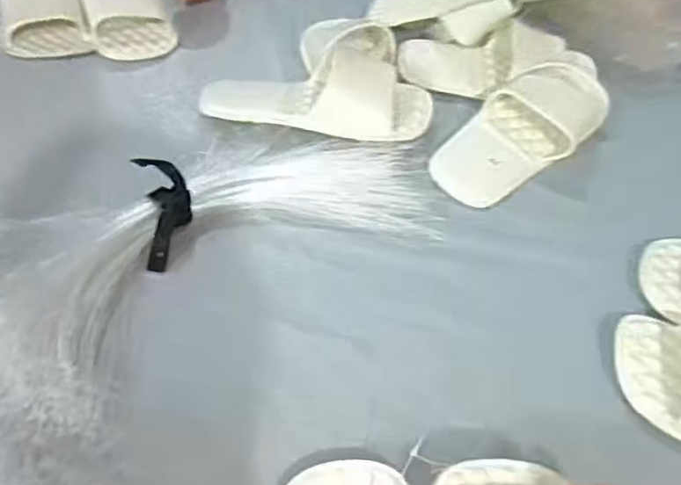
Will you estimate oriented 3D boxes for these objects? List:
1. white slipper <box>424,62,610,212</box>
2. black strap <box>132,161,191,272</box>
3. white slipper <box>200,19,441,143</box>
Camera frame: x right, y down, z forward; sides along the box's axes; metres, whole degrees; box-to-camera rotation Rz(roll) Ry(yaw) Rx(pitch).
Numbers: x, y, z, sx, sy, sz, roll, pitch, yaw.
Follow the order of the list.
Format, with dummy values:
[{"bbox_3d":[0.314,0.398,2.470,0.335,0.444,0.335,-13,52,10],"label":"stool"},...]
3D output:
[{"bbox_3d":[0.201,-0.124,0.662,0.102,0.046,0.263,37,54,24],"label":"white slipper"},{"bbox_3d":[-0.151,-0.024,0.530,0.046,0.025,0.103,0,70,-7],"label":"black strap"},{"bbox_3d":[-0.023,-0.165,0.645,0.237,0.063,0.108,13,48,5],"label":"white slipper"}]

